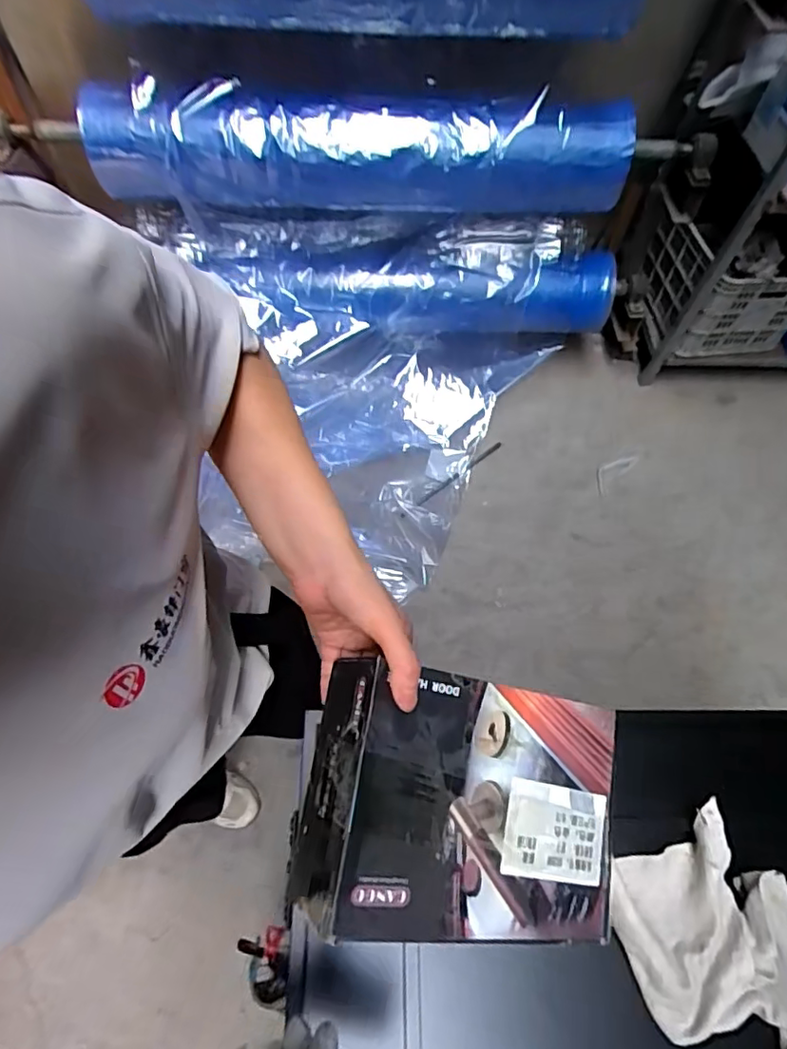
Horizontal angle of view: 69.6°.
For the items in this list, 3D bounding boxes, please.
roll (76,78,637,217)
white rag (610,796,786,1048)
[{"bbox_3d":[-0.034,-0.839,1.296,1.152,0.238,0.175,0,63,-2],"label":"roll"},{"bbox_3d":[0.271,0.352,0.449,0.143,0.023,0.196,-24,66,-14],"label":"white rag"}]

